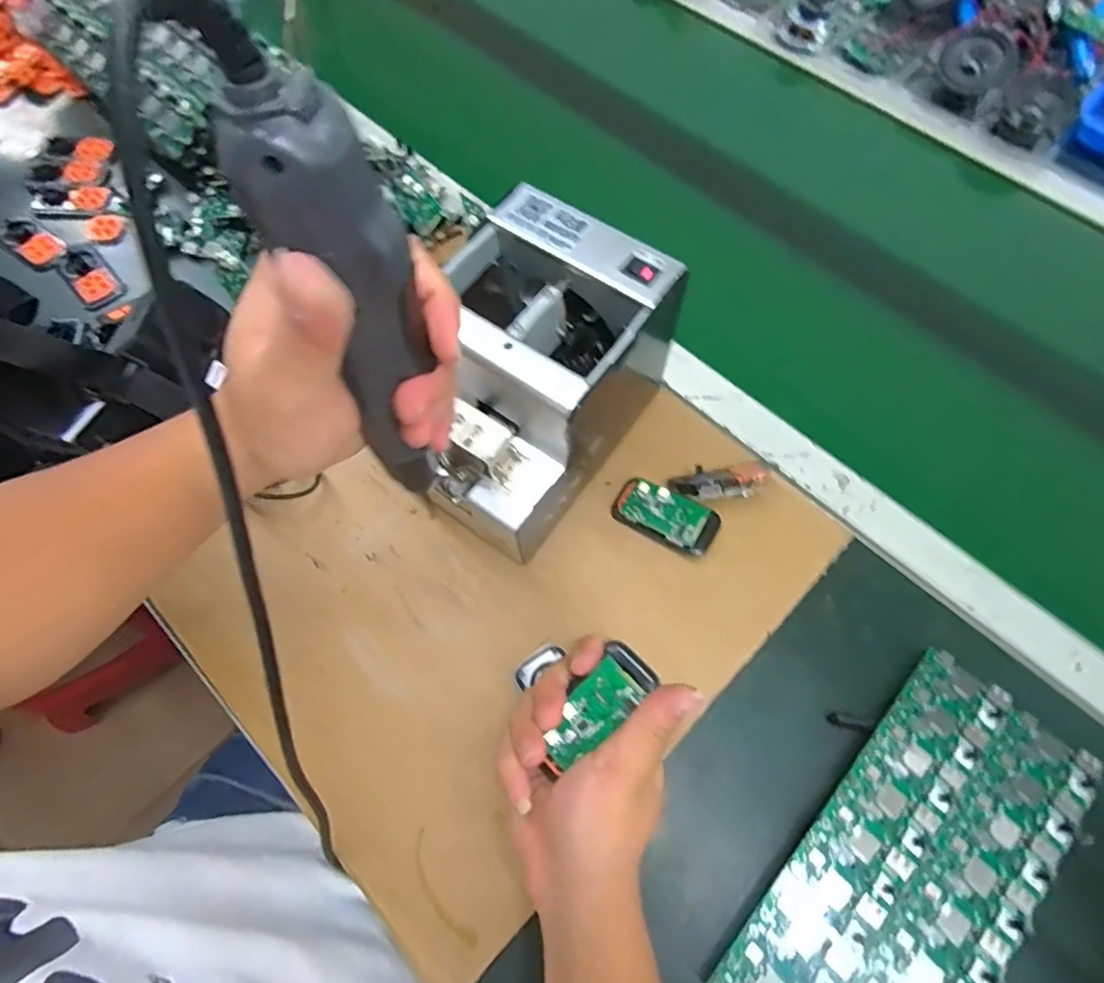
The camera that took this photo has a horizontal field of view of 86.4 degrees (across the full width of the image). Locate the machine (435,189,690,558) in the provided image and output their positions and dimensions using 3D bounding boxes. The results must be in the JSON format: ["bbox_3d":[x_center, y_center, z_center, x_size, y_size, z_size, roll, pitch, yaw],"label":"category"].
[{"bbox_3d":[-0.018,-0.068,0.400,0.124,0.160,0.171,32,68,17],"label":"machine"}]

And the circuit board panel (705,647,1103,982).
[{"bbox_3d":[0.208,0.217,0.337,0.107,0.011,0.245,40,72,20],"label":"circuit board panel"}]

